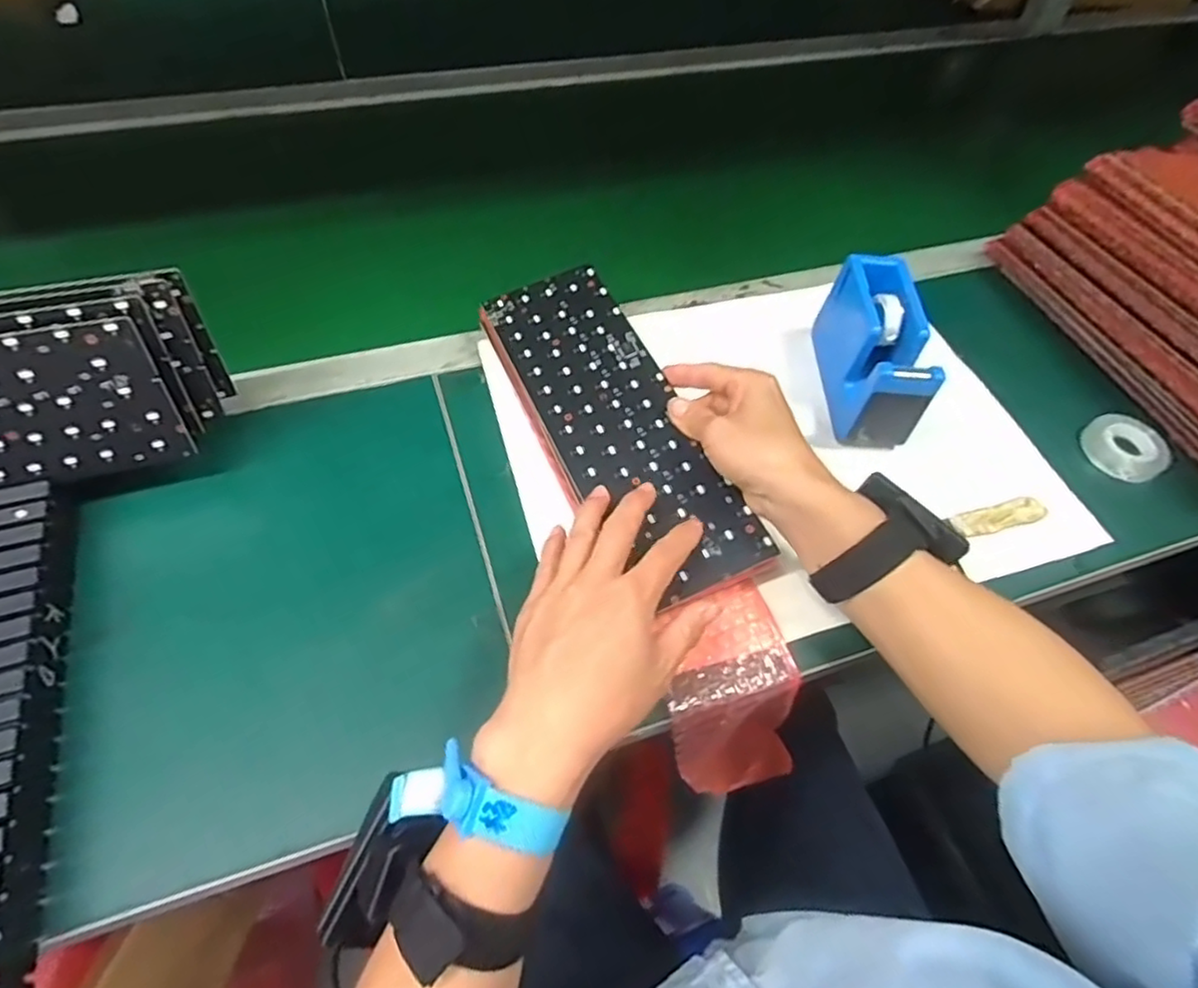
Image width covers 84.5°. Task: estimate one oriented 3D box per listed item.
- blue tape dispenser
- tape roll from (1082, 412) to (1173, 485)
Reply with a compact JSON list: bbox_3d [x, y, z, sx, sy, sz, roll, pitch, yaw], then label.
[{"bbox_3d":[0.199,-0.102,0.491,0.048,0.085,0.132,4,55,-3],"label":"blue tape dispenser"},{"bbox_3d":[0.399,-0.037,0.498,0.059,0.018,0.056,2,55,-3],"label":"tape roll"}]

